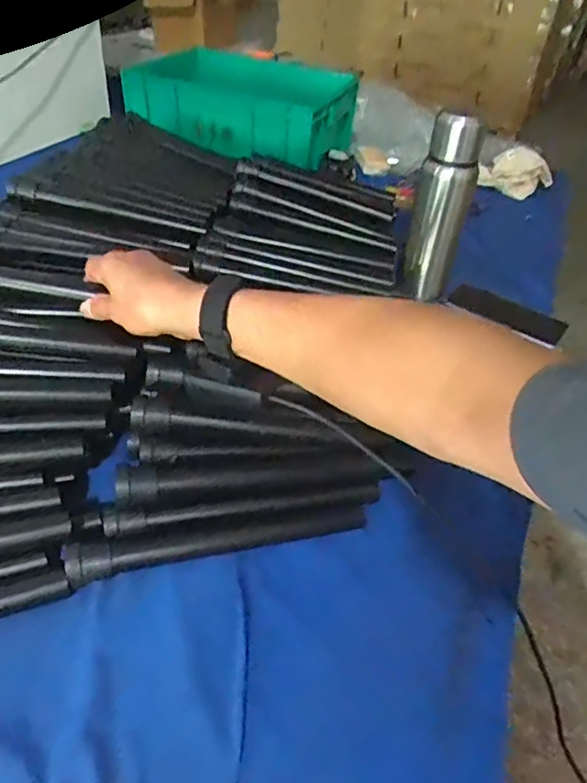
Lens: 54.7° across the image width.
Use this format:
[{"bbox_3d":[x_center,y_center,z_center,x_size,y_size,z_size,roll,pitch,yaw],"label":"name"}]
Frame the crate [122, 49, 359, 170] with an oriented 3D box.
[{"bbox_3d":[-0.097,-0.611,1.199,0.421,0.116,0.307,20,42,16],"label":"crate"}]

